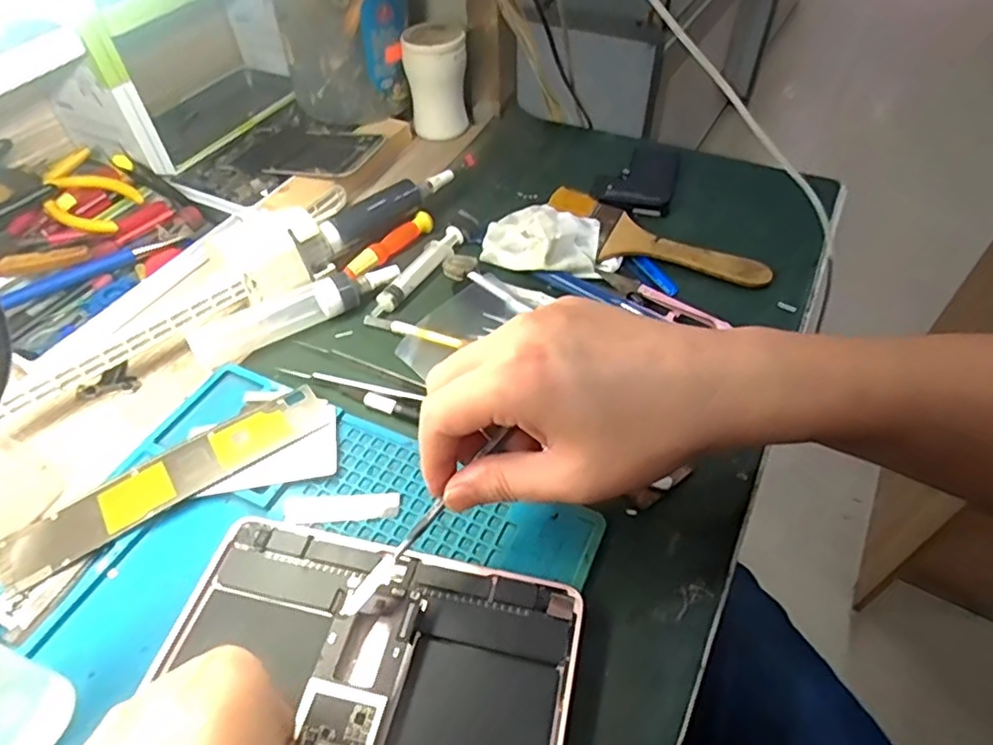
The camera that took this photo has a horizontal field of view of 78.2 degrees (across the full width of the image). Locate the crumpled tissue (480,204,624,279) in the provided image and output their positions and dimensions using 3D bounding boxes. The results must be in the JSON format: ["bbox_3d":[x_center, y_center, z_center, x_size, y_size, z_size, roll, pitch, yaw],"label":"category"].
[{"bbox_3d":[0.038,-0.095,0.435,0.098,0.021,0.059,10,50,12],"label":"crumpled tissue"}]

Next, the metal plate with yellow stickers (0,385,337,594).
[{"bbox_3d":[-0.168,0.054,0.322,0.165,0.006,0.032,-31,54,-22],"label":"metal plate with yellow stickers"}]

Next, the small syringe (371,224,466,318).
[{"bbox_3d":[-0.053,-0.073,0.427,0.019,0.012,0.093,26,55,23],"label":"small syringe"}]

